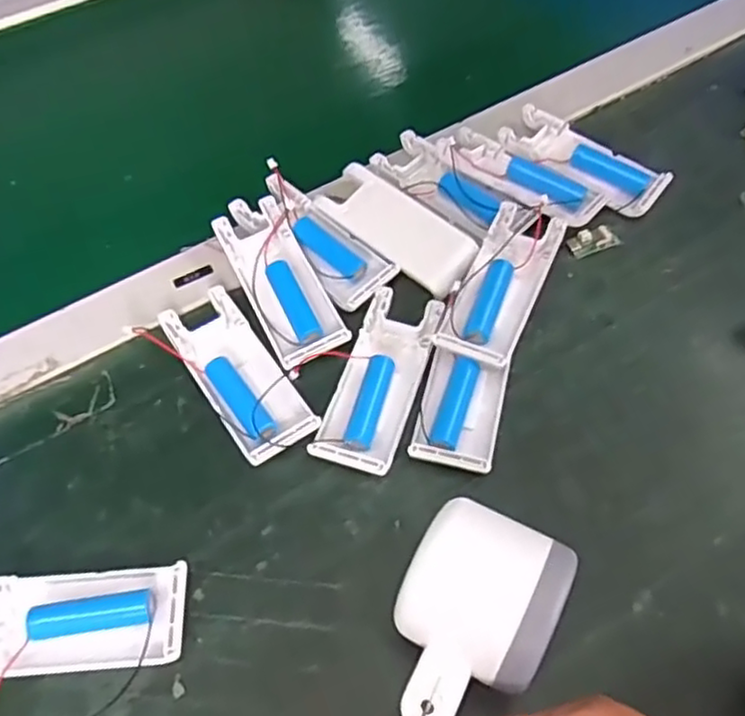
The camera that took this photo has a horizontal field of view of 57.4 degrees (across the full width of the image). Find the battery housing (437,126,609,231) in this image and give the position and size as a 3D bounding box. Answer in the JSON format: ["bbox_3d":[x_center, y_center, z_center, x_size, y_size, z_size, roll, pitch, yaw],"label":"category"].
[{"bbox_3d":[0.090,-0.113,0.418,0.103,0.017,0.042,34,64,19],"label":"battery housing"}]

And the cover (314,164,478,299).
[{"bbox_3d":[0.014,-0.077,0.398,0.101,0.007,0.040,39,85,20],"label":"cover"}]

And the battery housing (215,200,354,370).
[{"bbox_3d":[-0.050,-0.043,0.375,0.039,0.015,0.102,-24,61,-14],"label":"battery housing"}]

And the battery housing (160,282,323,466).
[{"bbox_3d":[-0.069,0.006,0.349,0.040,0.014,0.102,-30,63,-17],"label":"battery housing"}]

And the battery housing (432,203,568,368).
[{"bbox_3d":[0.069,-0.039,0.369,0.042,0.021,0.101,23,61,14],"label":"battery housing"}]

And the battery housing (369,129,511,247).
[{"bbox_3d":[0.042,-0.105,0.419,0.043,0.018,0.094,-39,66,-21],"label":"battery housing"}]

